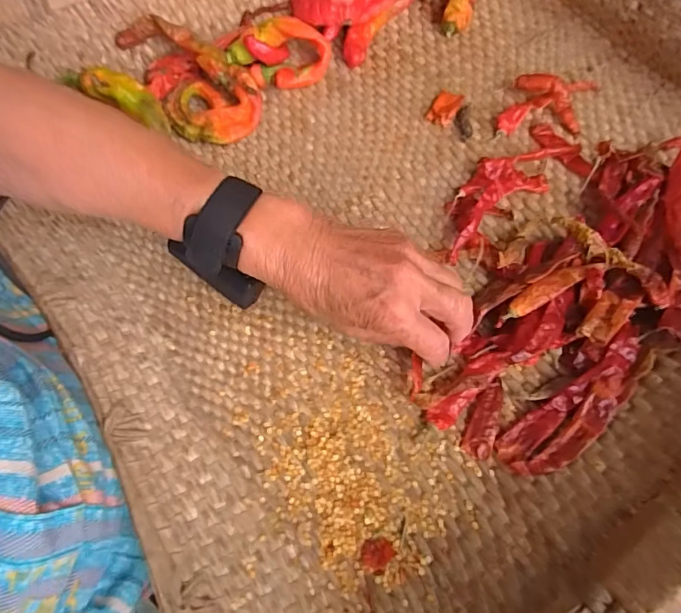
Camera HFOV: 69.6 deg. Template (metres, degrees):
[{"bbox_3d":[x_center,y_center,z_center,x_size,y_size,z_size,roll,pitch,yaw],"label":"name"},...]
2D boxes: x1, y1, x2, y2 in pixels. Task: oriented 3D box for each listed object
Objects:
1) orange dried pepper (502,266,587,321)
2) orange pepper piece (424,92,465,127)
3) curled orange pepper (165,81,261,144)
[{"bbox_3d":[0.139,-0.009,0.339,0.066,0.018,0.015,-27,70,-10],"label":"orange dried pepper"},{"bbox_3d":[0.093,-0.179,0.441,0.025,0.004,0.039,24,73,23],"label":"orange pepper piece"},{"bbox_3d":[-0.110,-0.168,0.432,0.079,0.029,0.053,-16,68,-6],"label":"curled orange pepper"}]

